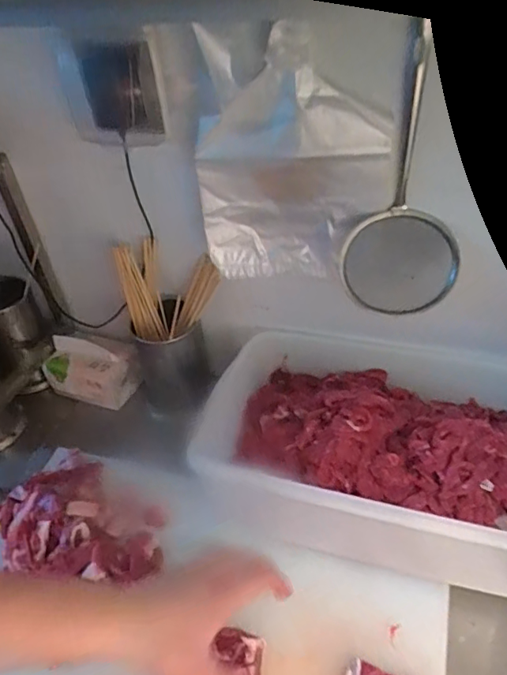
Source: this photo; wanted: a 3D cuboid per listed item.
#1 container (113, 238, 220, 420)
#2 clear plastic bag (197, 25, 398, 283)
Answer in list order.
[{"bbox_3d":[-0.113,0.010,0.778,0.130,0.295,0.131,-21,45,-15],"label":"container"},{"bbox_3d":[0.035,-0.177,0.541,0.193,0.259,0.028,1,43,9],"label":"clear plastic bag"}]

